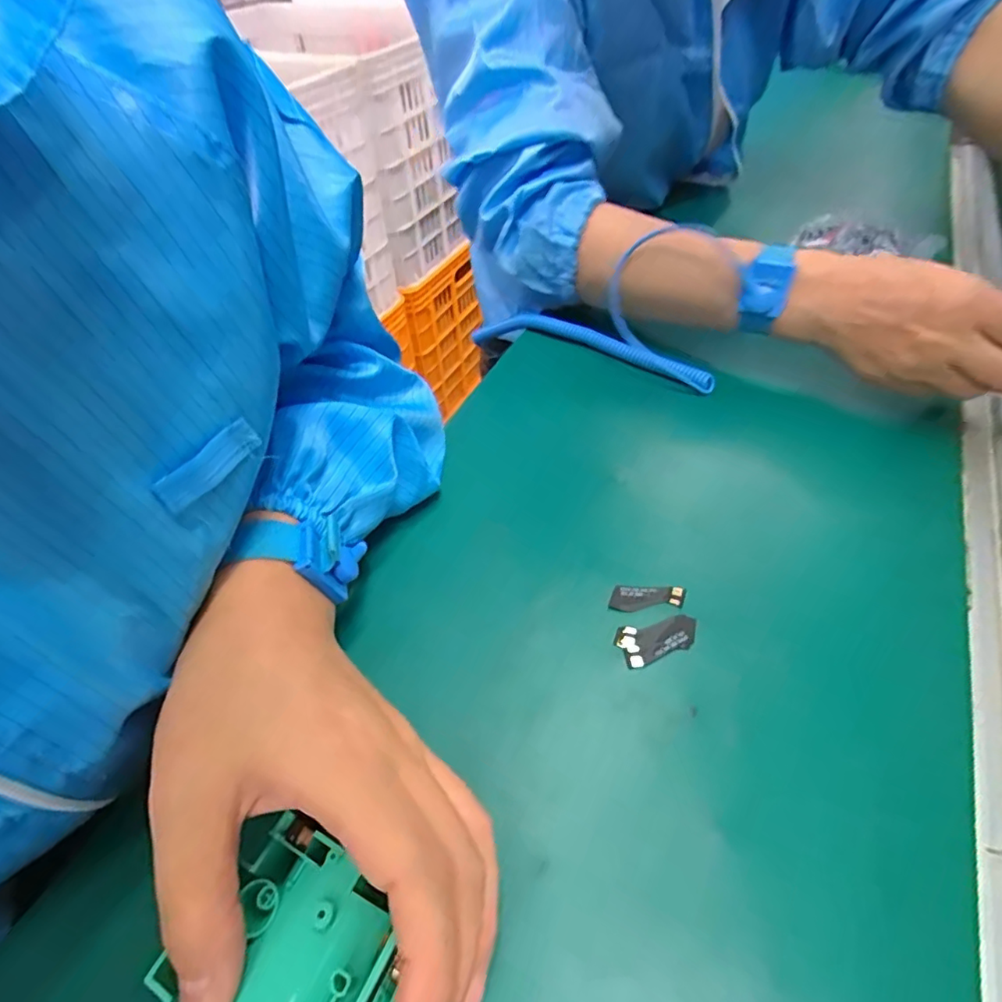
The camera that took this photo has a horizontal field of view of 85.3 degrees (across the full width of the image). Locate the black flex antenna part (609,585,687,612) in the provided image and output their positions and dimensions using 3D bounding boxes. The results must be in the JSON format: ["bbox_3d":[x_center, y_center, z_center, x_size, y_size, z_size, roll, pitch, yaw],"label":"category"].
[{"bbox_3d":[0.073,0.049,0.271,0.037,0.004,0.013,1,59,0],"label":"black flex antenna part"}]

